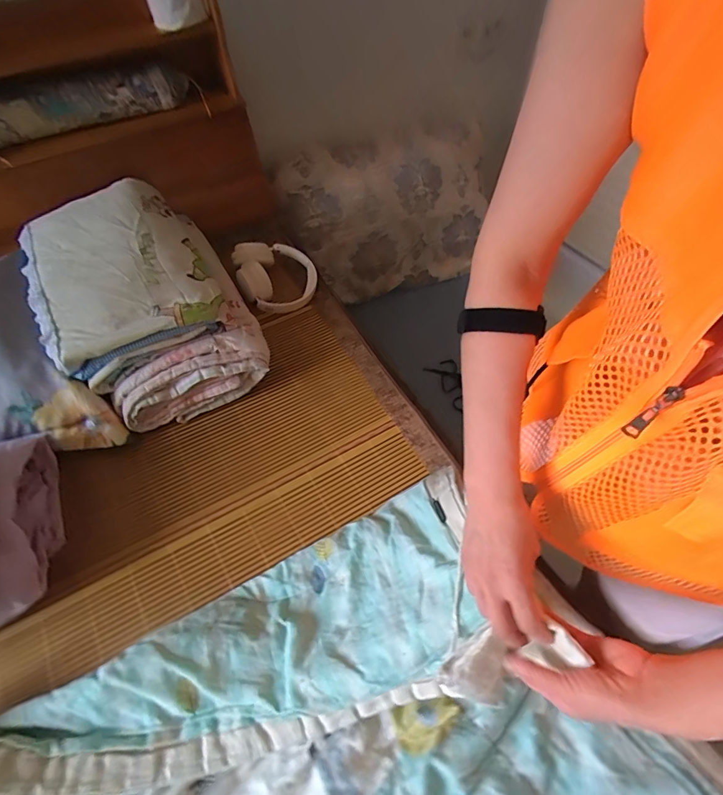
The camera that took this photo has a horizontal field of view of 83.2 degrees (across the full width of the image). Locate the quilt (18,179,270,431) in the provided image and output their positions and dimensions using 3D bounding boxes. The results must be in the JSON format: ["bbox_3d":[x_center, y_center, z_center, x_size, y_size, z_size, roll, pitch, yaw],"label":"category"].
[{"bbox_3d":[-0.396,-0.187,0.758,0.312,0.191,0.434,-25,59,-15],"label":"quilt"}]

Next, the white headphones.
[{"bbox_3d":[-0.184,-0.268,0.890,0.164,0.096,0.156,-1,57,2],"label":"white headphones"}]

